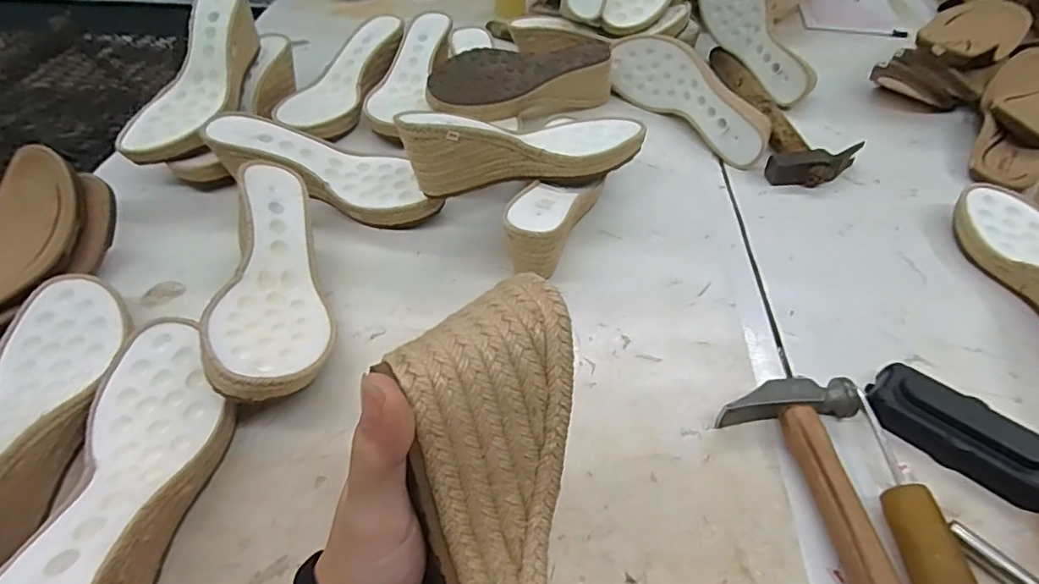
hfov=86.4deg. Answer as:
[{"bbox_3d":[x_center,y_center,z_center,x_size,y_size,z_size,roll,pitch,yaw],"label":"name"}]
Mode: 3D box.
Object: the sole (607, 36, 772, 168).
[{"bbox_3d":[0.196,-0.225,0.627,0.056,0.072,0.212,-31,54,-25],"label":"sole"}]

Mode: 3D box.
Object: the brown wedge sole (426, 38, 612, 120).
[{"bbox_3d":[0.004,-0.237,0.624,0.210,0.065,0.081,-24,51,-20],"label":"brown wedge sole"}]

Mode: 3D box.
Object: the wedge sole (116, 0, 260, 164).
[{"bbox_3d":[-0.325,-0.221,0.571,0.086,0.059,0.229,9,69,9],"label":"wedge sole"}]

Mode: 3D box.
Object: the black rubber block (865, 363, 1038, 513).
[{"bbox_3d":[0.290,0.092,0.364,0.108,0.023,0.054,32,55,27],"label":"black rubber block"}]

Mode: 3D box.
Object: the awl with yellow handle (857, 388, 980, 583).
[{"bbox_3d":[0.227,0.137,0.315,0.024,0.024,0.162,1,47,1],"label":"awl with yellow handle"}]

